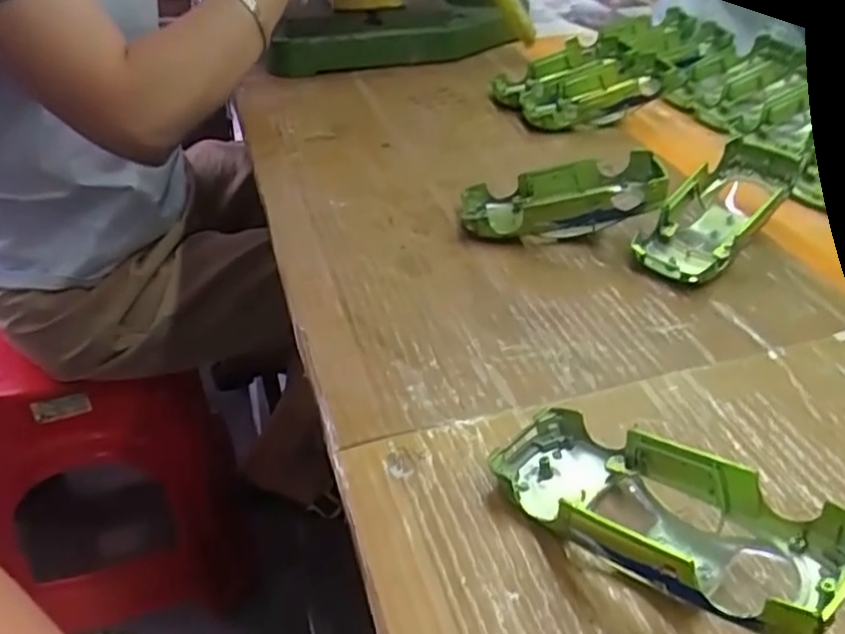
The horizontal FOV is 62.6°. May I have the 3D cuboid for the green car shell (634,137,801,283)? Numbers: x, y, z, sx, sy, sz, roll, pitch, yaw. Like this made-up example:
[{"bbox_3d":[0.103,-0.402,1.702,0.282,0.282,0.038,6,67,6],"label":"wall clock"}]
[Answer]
[{"bbox_3d":[0.193,-0.066,0.457,0.060,0.037,0.135,30,62,31],"label":"green car shell"}]

